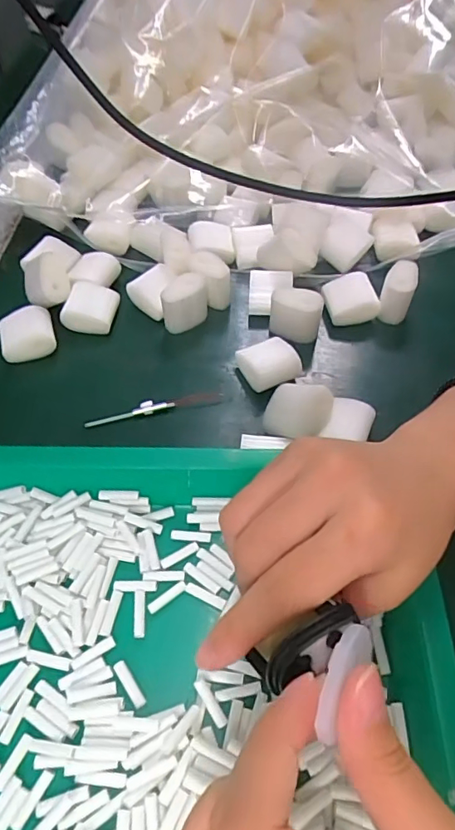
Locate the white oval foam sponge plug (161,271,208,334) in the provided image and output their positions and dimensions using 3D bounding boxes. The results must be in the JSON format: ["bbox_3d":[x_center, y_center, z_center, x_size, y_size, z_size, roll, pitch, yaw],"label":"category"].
[{"bbox_3d":[-0.032,-0.084,0.377,0.032,0.034,0.030,-5,56,-2],"label":"white oval foam sponge plug"}]

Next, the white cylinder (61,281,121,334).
[{"bbox_3d":[-0.102,-0.081,0.379,0.035,0.028,0.032,6,56,6],"label":"white cylinder"}]

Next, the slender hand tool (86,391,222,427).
[{"bbox_3d":[-0.049,-0.005,0.338,0.090,0.006,0.009,-13,56,-7],"label":"slender hand tool"}]

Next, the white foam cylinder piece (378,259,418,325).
[{"bbox_3d":[0.128,-0.091,0.380,0.022,0.038,0.031,18,58,14],"label":"white foam cylinder piece"}]

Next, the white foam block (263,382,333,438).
[{"bbox_3d":[0.044,-0.001,0.320,0.040,0.023,0.032,11,57,9],"label":"white foam block"}]

